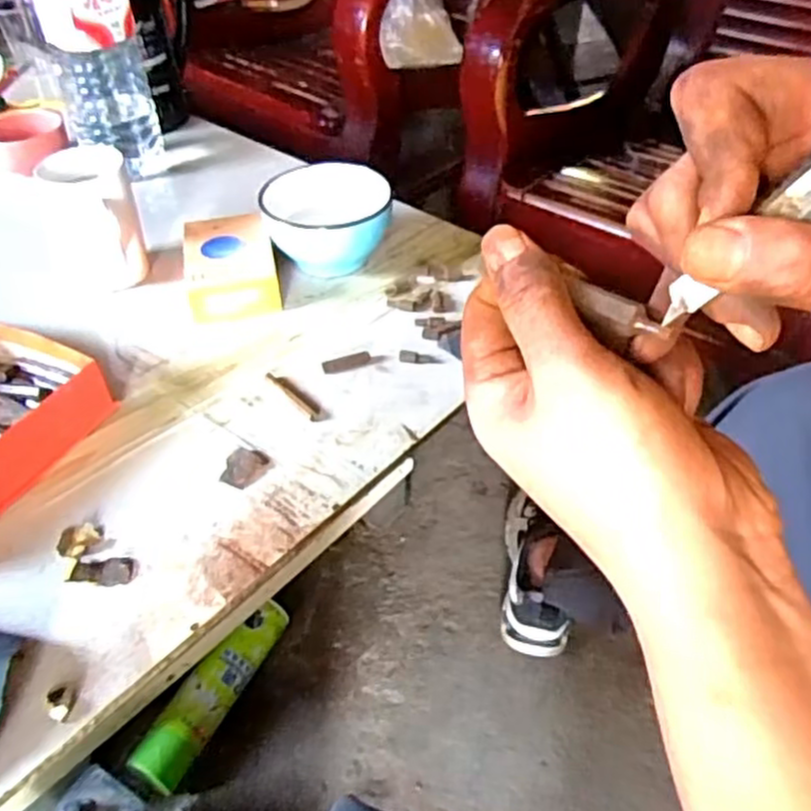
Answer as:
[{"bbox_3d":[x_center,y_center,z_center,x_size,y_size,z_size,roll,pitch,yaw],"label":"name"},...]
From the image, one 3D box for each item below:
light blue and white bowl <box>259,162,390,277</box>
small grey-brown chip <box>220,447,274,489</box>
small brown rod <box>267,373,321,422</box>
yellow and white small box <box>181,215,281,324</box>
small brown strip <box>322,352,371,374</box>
[{"bbox_3d":[-0.084,-0.198,0.773,0.135,0.079,0.111,-3,44,-4],"label":"light blue and white bowl"},{"bbox_3d":[-0.129,0.050,0.579,0.037,0.004,0.040,0,44,0],"label":"small grey-brown chip"},{"bbox_3d":[-0.099,-0.009,0.638,0.013,0.005,0.073,-31,52,-29],"label":"small brown rod"},{"bbox_3d":[-0.182,-0.147,0.745,0.088,0.039,0.131,-11,45,-12],"label":"yellow and white small box"},{"bbox_3d":[-0.055,-0.040,0.665,0.045,0.007,0.013,-16,46,-16],"label":"small brown strip"}]

